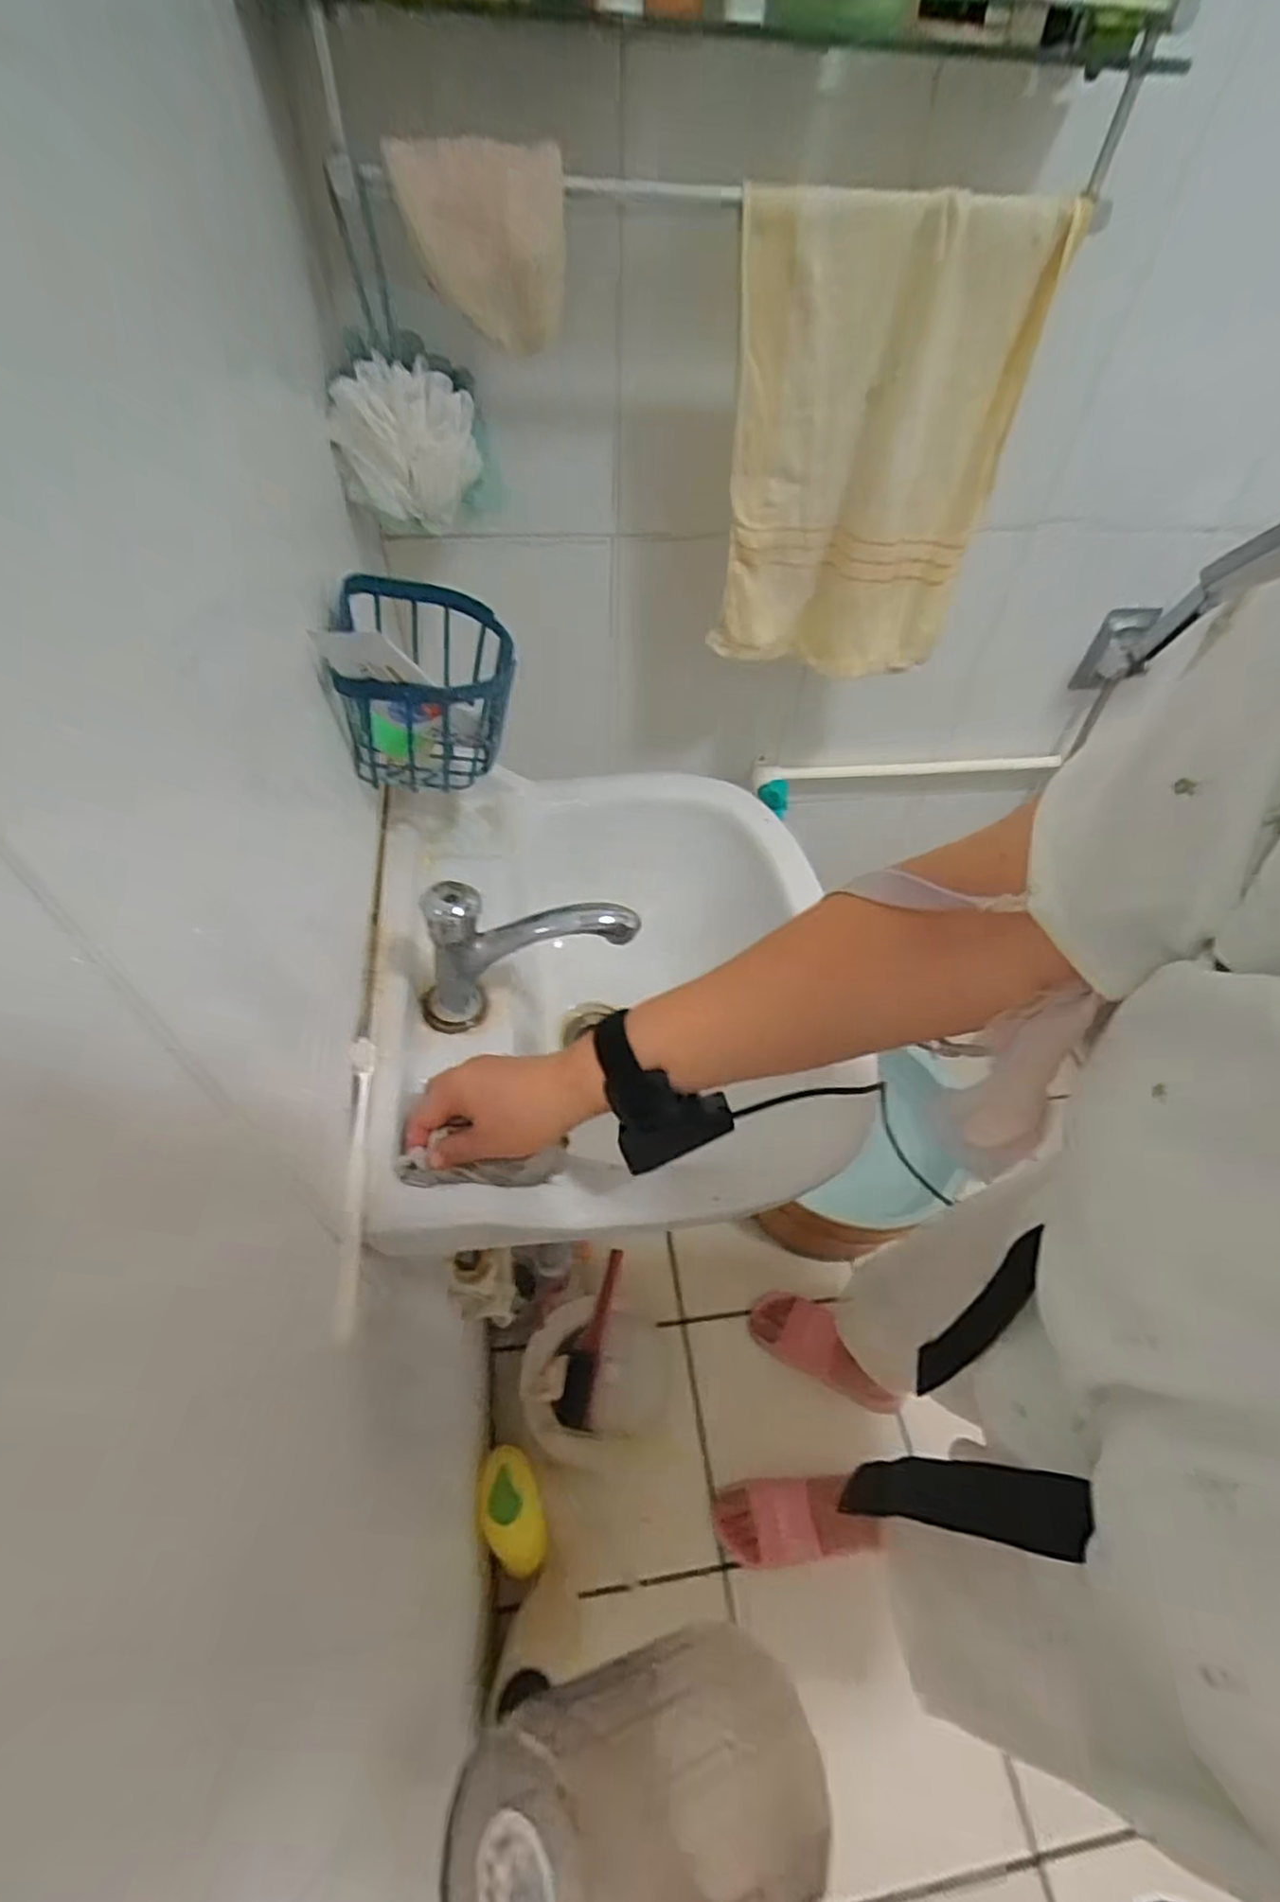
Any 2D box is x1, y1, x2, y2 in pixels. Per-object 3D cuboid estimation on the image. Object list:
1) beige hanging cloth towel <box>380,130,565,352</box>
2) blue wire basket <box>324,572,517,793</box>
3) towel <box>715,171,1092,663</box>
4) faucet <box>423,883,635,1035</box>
[{"bbox_3d":[-0.107,-0.508,0.526,0.101,0.106,0.073,18,52,10],"label":"beige hanging cloth towel"},{"bbox_3d":[-0.164,-0.203,0.577,0.126,0.121,0.148,-5,52,-8],"label":"blue wire basket"},{"bbox_3d":[0.203,-0.444,0.679,0.262,0.357,0.059,4,51,-1],"label":"towel"},{"bbox_3d":[-0.084,-0.002,0.531,0.157,0.124,0.042,-8,52,-11],"label":"faucet"}]

